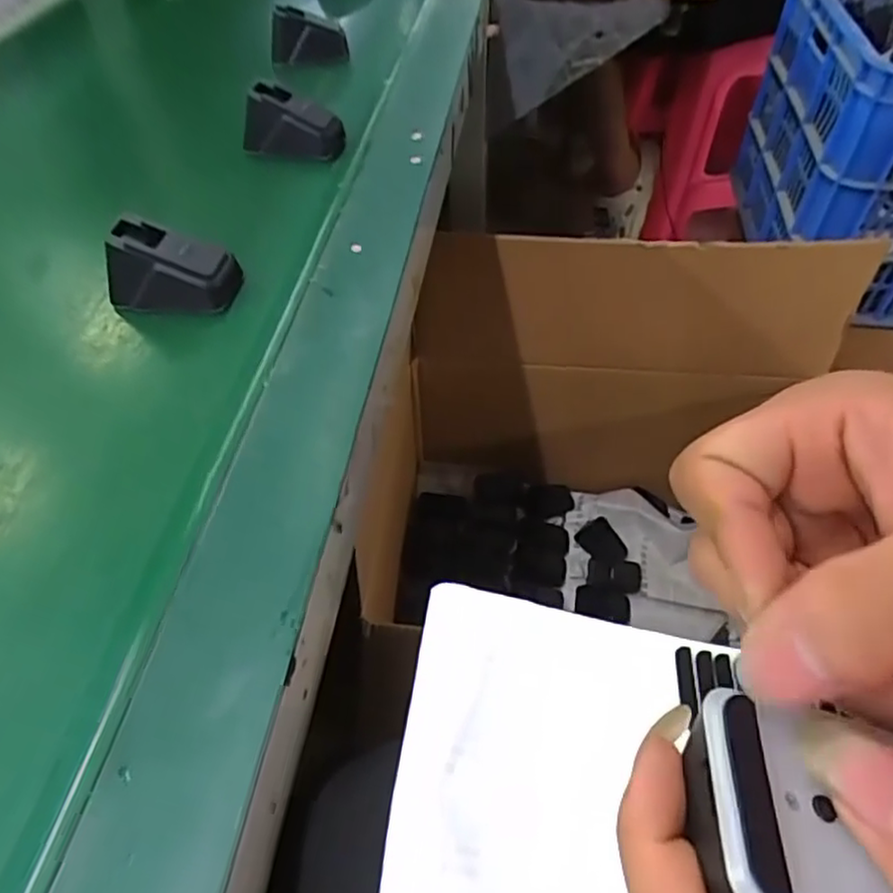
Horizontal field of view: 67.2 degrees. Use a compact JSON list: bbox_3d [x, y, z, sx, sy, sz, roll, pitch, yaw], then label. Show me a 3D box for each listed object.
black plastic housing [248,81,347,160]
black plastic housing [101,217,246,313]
[{"bbox_3d":[-0.115,-0.241,0.500,0.070,0.040,0.034,2,51,3],"label":"black plastic housing"},{"bbox_3d":[-0.157,-0.102,0.384,0.070,0.039,0.035,0,51,2],"label":"black plastic housing"}]

